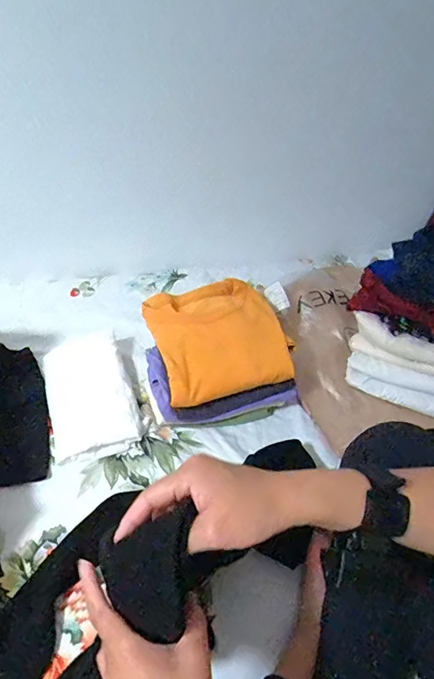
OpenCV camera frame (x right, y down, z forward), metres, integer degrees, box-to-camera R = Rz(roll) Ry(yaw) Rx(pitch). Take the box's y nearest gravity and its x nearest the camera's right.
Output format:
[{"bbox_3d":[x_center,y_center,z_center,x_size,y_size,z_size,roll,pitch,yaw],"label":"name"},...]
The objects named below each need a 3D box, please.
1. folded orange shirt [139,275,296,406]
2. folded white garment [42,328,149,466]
[{"bbox_3d":[0.001,-0.005,0.755,0.226,0.052,0.228,-12,45,-9],"label":"folded orange shirt"},{"bbox_3d":[-0.228,0.089,0.777,0.150,0.044,0.262,-17,46,-15],"label":"folded white garment"}]

